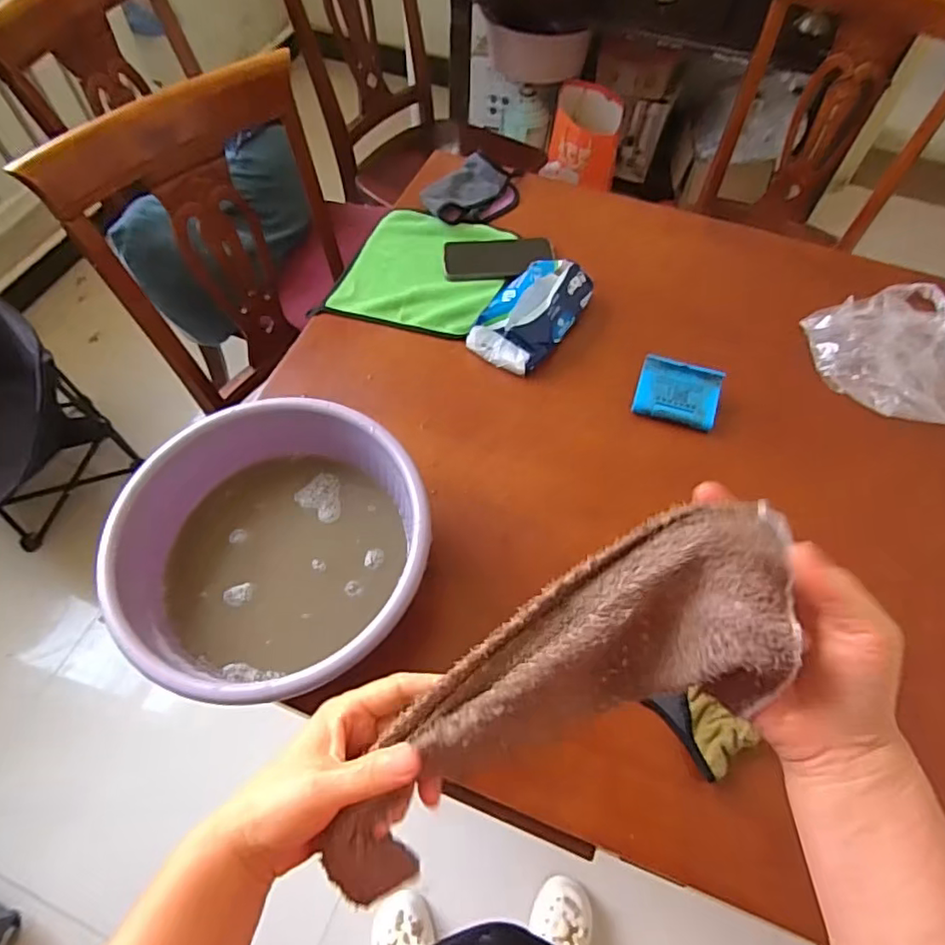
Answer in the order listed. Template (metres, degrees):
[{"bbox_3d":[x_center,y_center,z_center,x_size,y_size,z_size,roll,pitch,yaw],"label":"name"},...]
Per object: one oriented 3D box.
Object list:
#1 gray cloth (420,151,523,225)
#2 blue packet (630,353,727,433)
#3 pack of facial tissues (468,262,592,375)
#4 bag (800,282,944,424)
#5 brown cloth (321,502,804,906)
[{"bbox_3d":[0.000,-0.439,0.927,0.170,0.044,0.099,-36,67,-19],"label":"gray cloth"},{"bbox_3d":[0.256,-0.099,0.737,0.097,0.037,0.070,18,62,9],"label":"blue packet"},{"bbox_3d":[0.080,-0.215,0.779,0.097,0.052,0.170,31,64,16],"label":"pack of facial tissues"},{"bbox_3d":[0.572,-0.160,0.759,0.247,0.042,0.193,-21,63,-12],"label":"bag"},{"bbox_3d":[0.043,0.127,0.326,0.293,0.063,0.099,-35,65,3],"label":"brown cloth"}]

